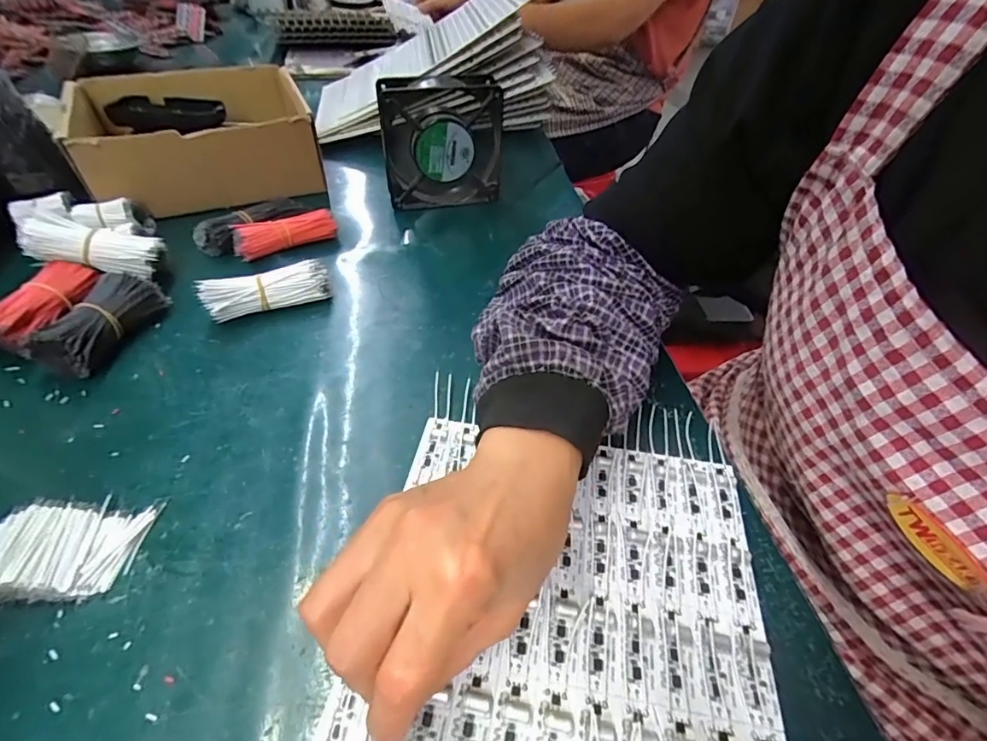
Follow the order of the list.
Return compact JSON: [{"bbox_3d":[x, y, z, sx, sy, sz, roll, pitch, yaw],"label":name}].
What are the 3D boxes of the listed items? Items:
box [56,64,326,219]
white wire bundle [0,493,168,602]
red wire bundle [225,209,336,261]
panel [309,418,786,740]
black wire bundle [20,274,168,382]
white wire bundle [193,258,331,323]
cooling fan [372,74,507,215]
[{"bbox_3d":[-0.329,-0.267,0.555,0.232,0.096,0.202,-12,44,-19],"label":"box"},{"bbox_3d":[-0.229,0.093,0.256,0.083,0.012,0.051,-3,45,-6],"label":"white wire bundle"},{"bbox_3d":[-0.198,-0.130,0.468,0.092,0.028,0.025,-21,49,-22],"label":"red wire bundle"},{"bbox_3d":[0.035,0.117,0.247,0.195,0.006,0.198,8,45,6],"label":"panel"},{"bbox_3d":[-0.292,-0.038,0.369,0.046,0.036,0.098,3,44,0],"label":"black wire bundle"},{"bbox_3d":[-0.186,-0.065,0.404,0.096,0.034,0.025,-18,48,-20],"label":"white wire bundle"},{"bbox_3d":[-0.054,-0.232,0.512,0.118,0.124,0.035,-6,45,-9],"label":"cooling fan"}]

